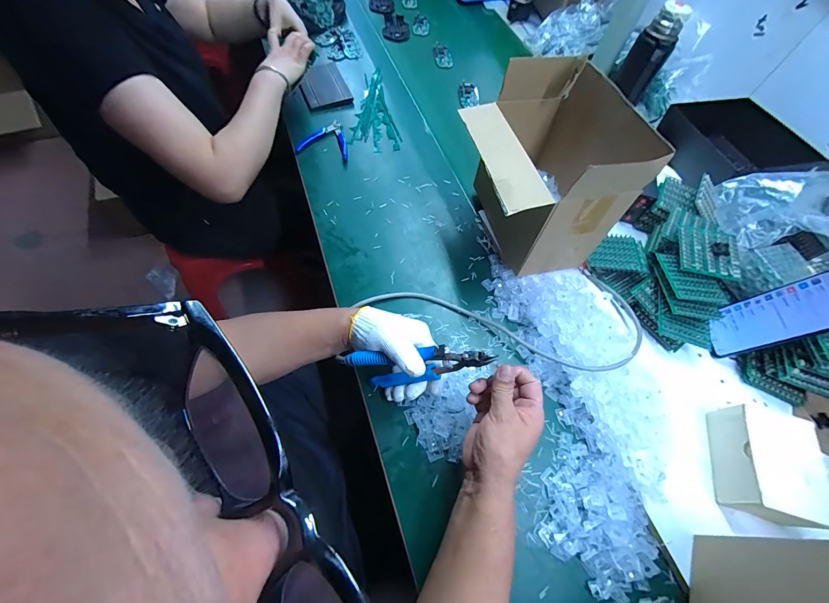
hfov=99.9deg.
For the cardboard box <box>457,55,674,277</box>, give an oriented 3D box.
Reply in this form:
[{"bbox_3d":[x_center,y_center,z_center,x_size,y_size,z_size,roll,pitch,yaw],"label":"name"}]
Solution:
[{"bbox_3d":[0.192,-0.199,0.553,0.212,0.225,0.242,-8,63,-8],"label":"cardboard box"}]

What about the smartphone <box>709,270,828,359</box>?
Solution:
[{"bbox_3d":[0.506,0.025,0.495,0.012,0.156,0.078,12,56,-25],"label":"smartphone"}]

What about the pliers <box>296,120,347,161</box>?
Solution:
[{"bbox_3d":[-0.183,-0.339,0.723,0.096,0.018,0.097,7,62,-1],"label":"pliers"}]

